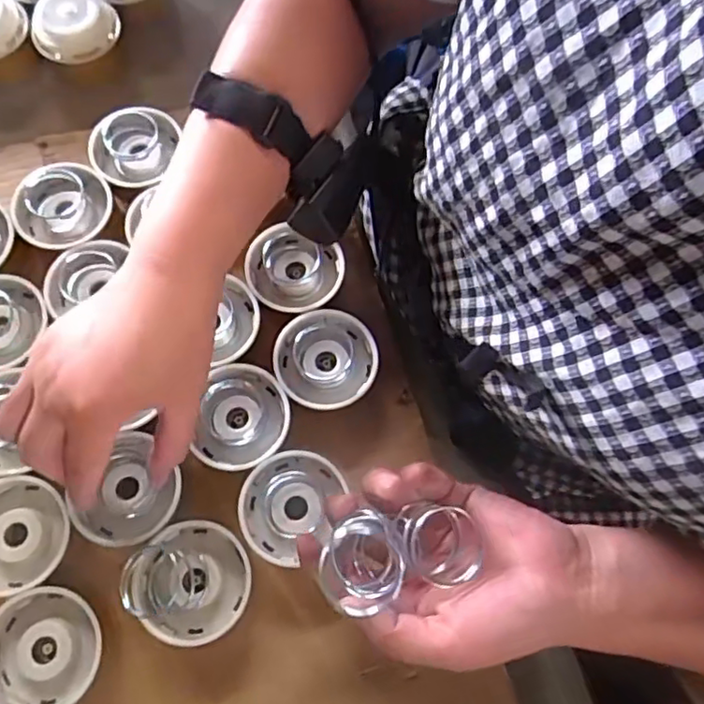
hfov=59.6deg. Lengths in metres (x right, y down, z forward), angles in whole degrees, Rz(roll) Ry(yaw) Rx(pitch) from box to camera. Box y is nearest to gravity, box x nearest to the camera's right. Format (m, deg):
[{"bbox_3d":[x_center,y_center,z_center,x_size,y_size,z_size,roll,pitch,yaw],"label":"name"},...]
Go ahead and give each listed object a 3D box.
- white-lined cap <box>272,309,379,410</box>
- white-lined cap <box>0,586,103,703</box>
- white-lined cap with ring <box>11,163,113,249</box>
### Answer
[{"bbox_3d":[-0.017,0.007,0.410,0.065,0.022,0.065,1,73,-2],"label":"white-lined cap"},{"bbox_3d":[-0.175,0.170,0.353,0.061,0.030,0.064,1,73,-2],"label":"white-lined cap"},{"bbox_3d":[-0.196,-0.097,0.423,0.056,0.029,0.064,42,76,10],"label":"white-lined cap with ring"}]

